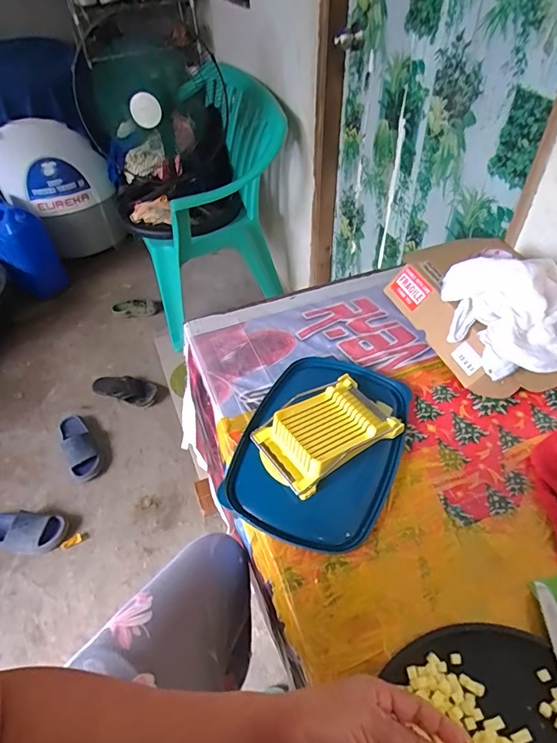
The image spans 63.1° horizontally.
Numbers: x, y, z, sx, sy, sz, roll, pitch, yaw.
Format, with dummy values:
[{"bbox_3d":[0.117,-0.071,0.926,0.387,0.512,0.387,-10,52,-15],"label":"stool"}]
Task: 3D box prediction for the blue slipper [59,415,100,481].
[{"bbox_3d":[-0.659,0.242,1.499,0.099,0.077,0.235,-25,51,-20],"label":"blue slipper"}]

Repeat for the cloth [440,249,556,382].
[{"bbox_3d":[0.349,-0.096,0.686,0.220,0.117,0.176,25,53,24],"label":"cloth"}]

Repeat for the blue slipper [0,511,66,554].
[{"bbox_3d":[-0.743,0.455,1.300,0.251,0.070,0.110,5,47,7],"label":"blue slipper"}]

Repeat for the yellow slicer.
[{"bbox_3d":[0.071,0.083,0.656,0.205,0.043,0.125,-28,52,-22],"label":"yellow slicer"}]

